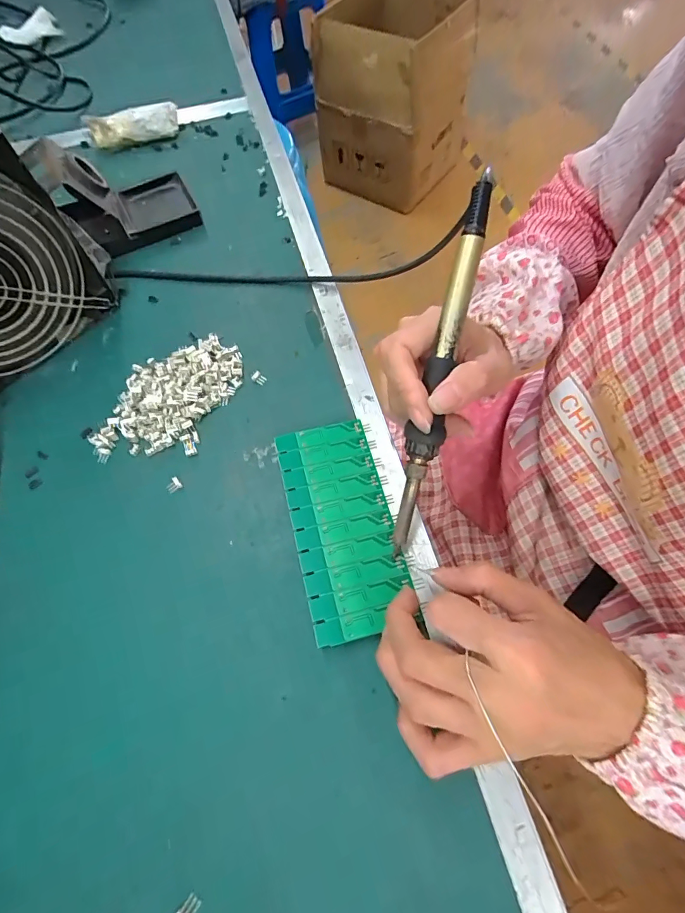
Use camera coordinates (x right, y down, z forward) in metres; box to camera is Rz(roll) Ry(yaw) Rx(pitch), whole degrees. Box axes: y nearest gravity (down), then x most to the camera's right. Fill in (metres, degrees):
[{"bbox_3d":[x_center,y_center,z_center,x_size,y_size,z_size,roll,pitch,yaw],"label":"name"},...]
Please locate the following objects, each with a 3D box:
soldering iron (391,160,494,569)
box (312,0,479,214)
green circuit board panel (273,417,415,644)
[{"bbox_3d":[0.051,-0.041,0.229,0.018,0.014,0.205,12,100,8],"label":"soldering iron"},{"bbox_3d":[0.166,-1.204,1.423,0.413,0.432,0.441,28,68,15],"label":"box"},{"bbox_3d":[-0.001,0.041,0.268,0.062,0.004,0.136,-11,64,-3],"label":"green circuit board panel"}]

